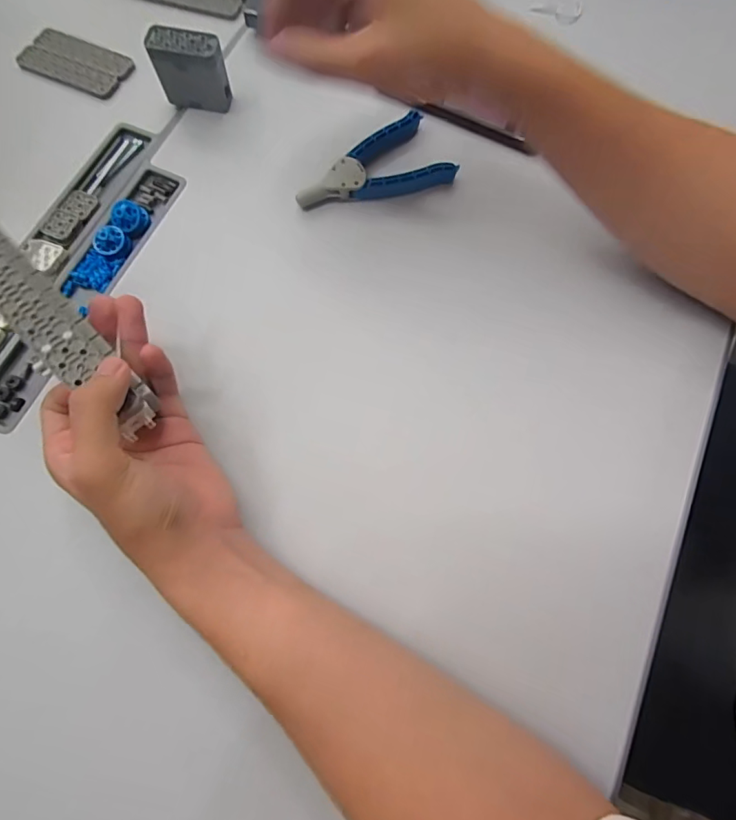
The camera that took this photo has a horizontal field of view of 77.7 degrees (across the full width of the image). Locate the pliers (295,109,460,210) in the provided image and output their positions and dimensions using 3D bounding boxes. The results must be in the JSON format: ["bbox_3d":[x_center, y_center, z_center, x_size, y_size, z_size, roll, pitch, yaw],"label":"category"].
[{"bbox_3d":[0.001,-0.205,0.383,0.130,0.016,0.070,-18,74,-7],"label":"pliers"}]

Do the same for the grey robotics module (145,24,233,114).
[{"bbox_3d":[-0.147,-0.284,0.385,0.056,0.055,0.024,12,73,2],"label":"grey robotics module"}]

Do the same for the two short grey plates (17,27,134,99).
[{"bbox_3d":[-0.270,-0.321,0.424,0.099,0.010,0.051,24,74,6],"label":"two short grey plates"}]

